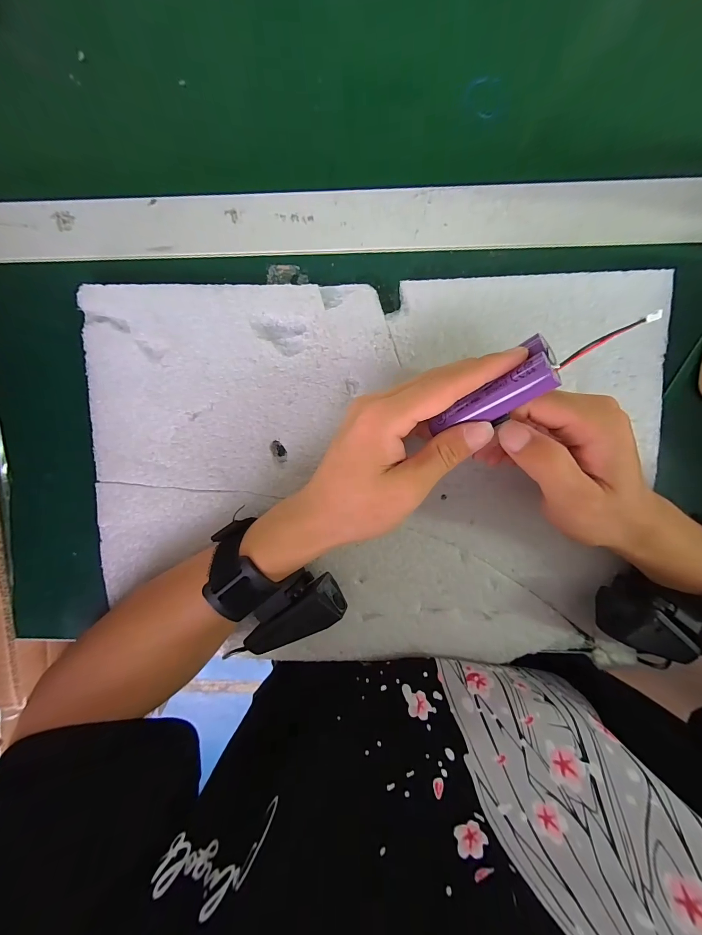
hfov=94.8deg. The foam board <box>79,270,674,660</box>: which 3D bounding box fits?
[{"bbox_3d":[0.008,0.009,0.236,0.395,0.012,0.272,0,94,3],"label":"foam board"}]

